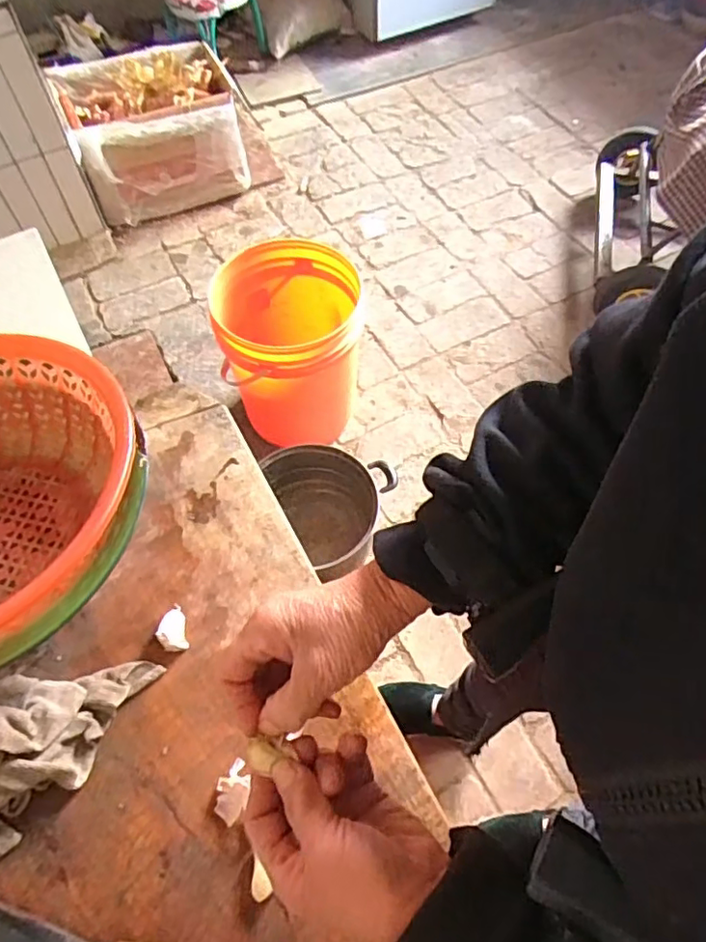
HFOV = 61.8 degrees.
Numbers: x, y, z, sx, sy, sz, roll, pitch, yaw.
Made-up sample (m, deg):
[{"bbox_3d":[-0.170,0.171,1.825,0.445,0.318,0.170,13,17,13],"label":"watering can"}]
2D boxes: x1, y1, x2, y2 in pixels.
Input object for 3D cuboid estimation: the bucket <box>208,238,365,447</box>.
[{"bbox_3d":[-0.137,-0.249,1.270,0.305,0.337,0.276,-5,60,-3],"label":"bucket"}]

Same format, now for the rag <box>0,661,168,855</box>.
[{"bbox_3d":[-0.226,0.181,0.412,0.090,0.054,0.148,24,63,13],"label":"rag"}]

